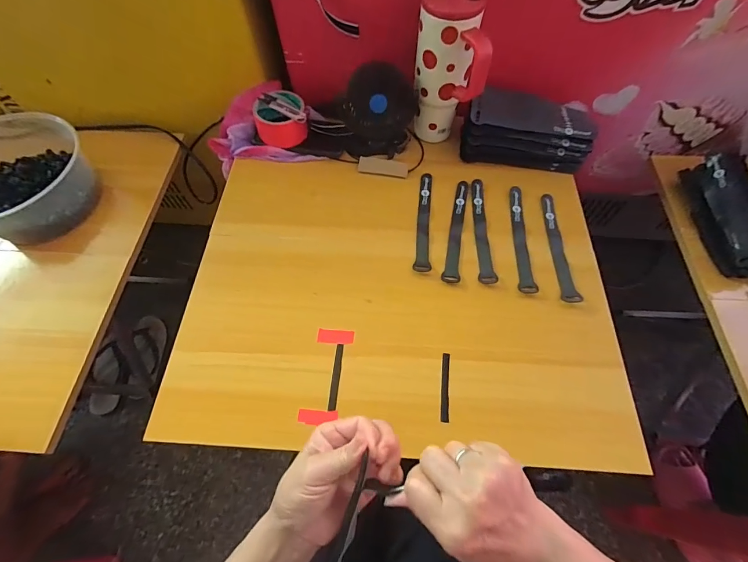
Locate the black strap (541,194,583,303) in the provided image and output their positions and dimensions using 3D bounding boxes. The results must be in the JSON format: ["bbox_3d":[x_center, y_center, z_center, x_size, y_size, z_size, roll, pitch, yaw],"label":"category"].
[{"bbox_3d":[0.280,-0.054,0.533,0.023,0.011,0.190,2,63,2],"label":"black strap"}]

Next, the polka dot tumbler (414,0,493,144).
[{"bbox_3d":[0.114,-0.321,0.548,0.098,0.222,0.103,0,63,1],"label":"polka dot tumbler"}]

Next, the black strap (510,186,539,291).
[{"bbox_3d":[0.228,-0.067,0.543,0.025,0.007,0.193,5,63,4],"label":"black strap"}]

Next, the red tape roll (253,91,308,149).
[{"bbox_3d":[-0.161,-0.279,0.611,0.088,0.055,0.079,-8,63,-4],"label":"red tape roll"}]

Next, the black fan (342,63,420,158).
[{"bbox_3d":[0.009,-0.276,0.581,0.122,0.127,0.070,1,63,1],"label":"black fan"}]

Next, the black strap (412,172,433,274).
[{"bbox_3d":[0.082,-0.098,0.561,0.024,0.004,0.190,6,63,4],"label":"black strap"}]

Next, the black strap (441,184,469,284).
[{"bbox_3d":[0.132,-0.081,0.550,0.025,0.004,0.191,12,63,7],"label":"black strap"}]

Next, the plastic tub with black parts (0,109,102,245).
[{"bbox_3d":[-0.606,-0.177,0.604,0.224,0.090,0.225,23,65,12],"label":"plastic tub with black parts"}]

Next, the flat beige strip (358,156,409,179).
[{"bbox_3d":[0.016,-0.196,0.605,0.085,0.007,0.030,10,63,6],"label":"flat beige strip"}]

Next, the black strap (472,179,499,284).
[{"bbox_3d":[0.167,-0.081,0.549,0.025,0.008,0.190,1,63,1],"label":"black strap"}]

